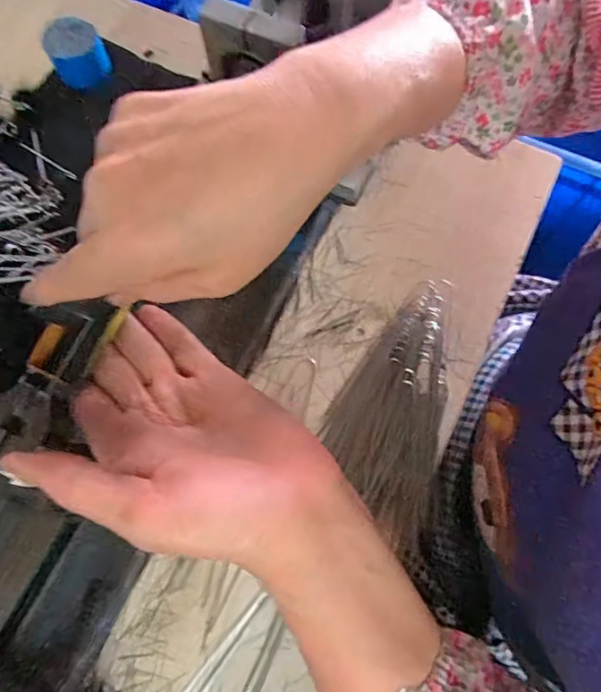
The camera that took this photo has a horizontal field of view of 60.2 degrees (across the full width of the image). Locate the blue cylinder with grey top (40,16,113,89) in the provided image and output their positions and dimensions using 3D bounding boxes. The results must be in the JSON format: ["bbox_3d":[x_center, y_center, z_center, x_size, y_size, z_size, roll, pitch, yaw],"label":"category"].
[{"bbox_3d":[-0.205,-0.270,0.477,0.050,0.034,0.047,0,73,2],"label":"blue cylinder with grey top"}]

